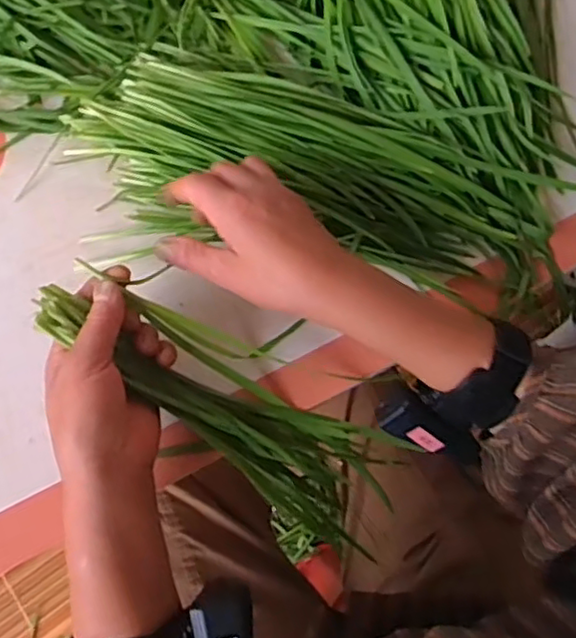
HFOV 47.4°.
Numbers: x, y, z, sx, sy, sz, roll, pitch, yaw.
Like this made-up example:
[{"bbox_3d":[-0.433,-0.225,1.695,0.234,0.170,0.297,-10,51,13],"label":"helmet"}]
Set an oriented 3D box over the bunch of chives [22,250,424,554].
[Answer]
[{"bbox_3d":[-0.042,0.053,0.434,0.255,0.033,0.072,37,71,-14],"label":"bunch of chives"}]

